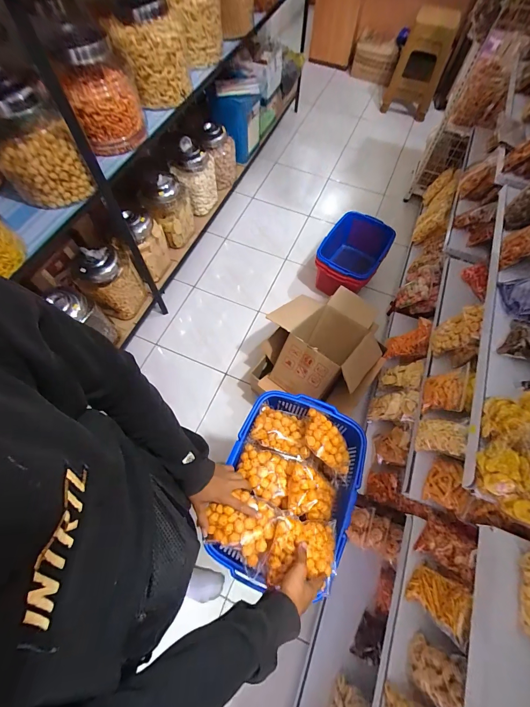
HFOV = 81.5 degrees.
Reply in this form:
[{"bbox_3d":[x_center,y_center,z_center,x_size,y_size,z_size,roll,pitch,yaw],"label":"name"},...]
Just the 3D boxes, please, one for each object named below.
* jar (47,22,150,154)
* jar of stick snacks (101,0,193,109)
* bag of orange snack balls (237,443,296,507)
[{"bbox_3d":[-0.502,-0.821,0.953,0.196,0.278,0.152,-12,66,-7],"label":"jar"},{"bbox_3d":[-0.386,-1.029,1.059,0.215,0.268,0.162,-22,68,-11],"label":"jar of stick snacks"},{"bbox_3d":[-0.004,0.276,0.708,0.124,0.040,0.104,18,66,7],"label":"bag of orange snack balls"}]

